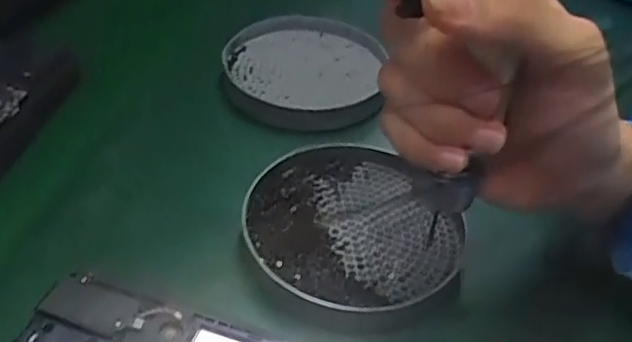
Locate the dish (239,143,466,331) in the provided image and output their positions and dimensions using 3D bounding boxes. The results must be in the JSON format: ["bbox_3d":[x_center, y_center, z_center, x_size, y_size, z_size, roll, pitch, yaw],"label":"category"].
[{"bbox_3d":[0.020,0.026,0.330,0.110,0.014,0.121,3,40,-3],"label":"dish"}]

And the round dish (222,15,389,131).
[{"bbox_3d":[-0.011,-0.073,0.449,0.108,0.016,0.125,7,40,2],"label":"round dish"}]

